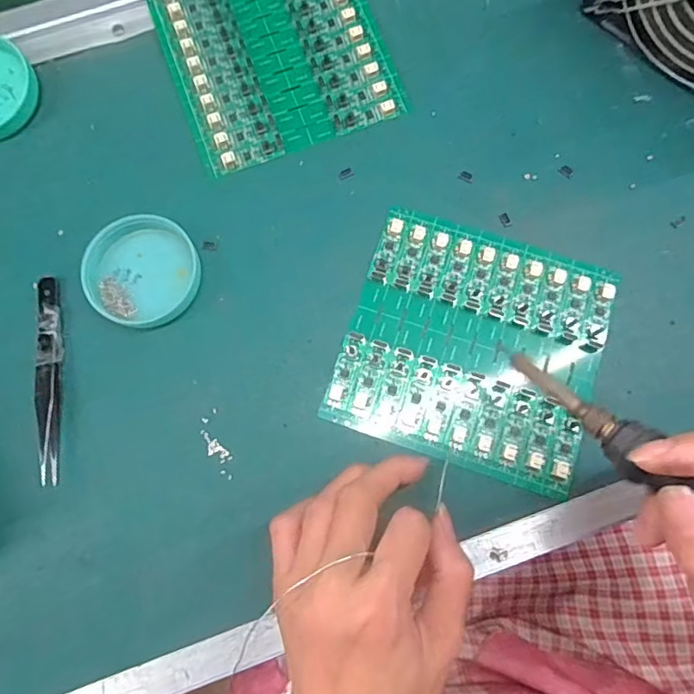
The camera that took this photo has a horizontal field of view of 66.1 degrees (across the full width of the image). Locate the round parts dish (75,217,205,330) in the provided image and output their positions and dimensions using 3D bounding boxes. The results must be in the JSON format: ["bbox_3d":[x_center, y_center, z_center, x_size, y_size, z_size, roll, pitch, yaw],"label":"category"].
[{"bbox_3d":[-0.120,-0.046,0.311,0.063,0.013,0.067,0,78,1],"label":"round parts dish"}]

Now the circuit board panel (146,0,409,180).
[{"bbox_3d":[-0.046,-0.191,0.343,0.132,0.009,0.136,-20,78,-3],"label":"circuit board panel"}]

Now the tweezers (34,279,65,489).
[{"bbox_3d":[-0.166,0.016,0.298,0.012,0.013,0.116,-10,78,-1],"label":"tweezers"}]

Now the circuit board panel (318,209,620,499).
[{"bbox_3d":[0.072,-0.003,0.302,0.139,0.005,0.133,18,79,5],"label":"circuit board panel"}]

